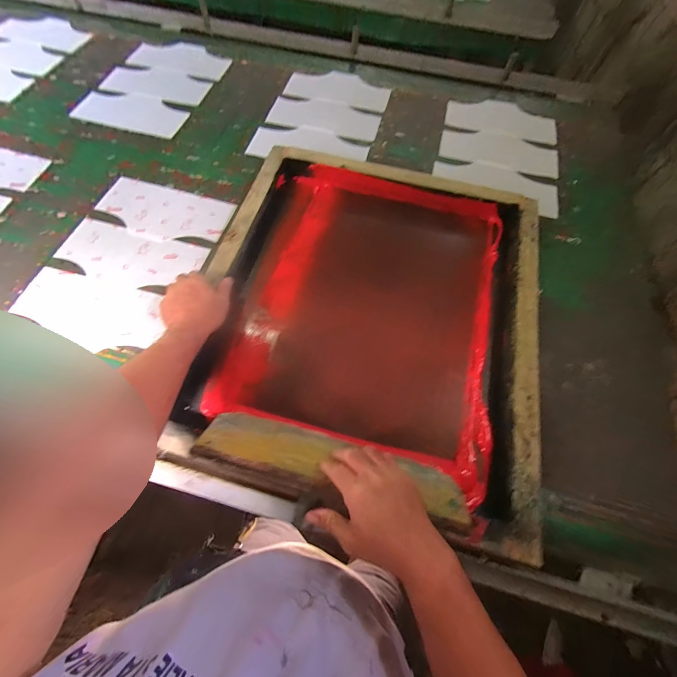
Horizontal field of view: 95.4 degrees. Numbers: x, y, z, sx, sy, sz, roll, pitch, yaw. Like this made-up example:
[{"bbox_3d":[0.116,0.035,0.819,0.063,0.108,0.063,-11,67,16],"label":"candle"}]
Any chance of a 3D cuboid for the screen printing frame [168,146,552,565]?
[{"bbox_3d":[0.062,-0.075,0.610,0.625,0.065,0.689,14,66,6],"label":"screen printing frame"}]

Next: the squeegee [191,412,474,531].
[{"bbox_3d":[-0.013,0.188,0.459,0.381,0.030,0.116,15,22,4],"label":"squeegee"}]

